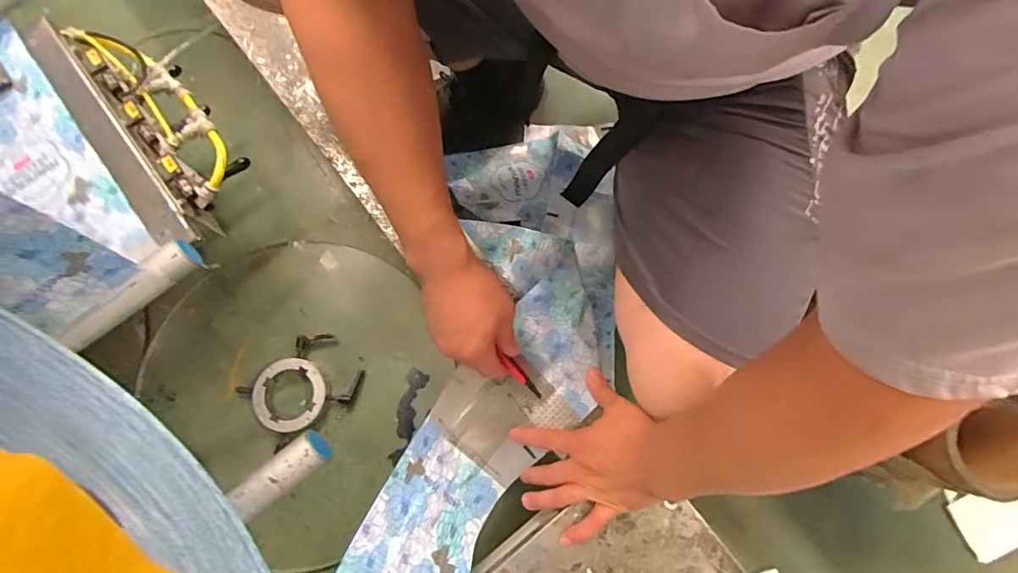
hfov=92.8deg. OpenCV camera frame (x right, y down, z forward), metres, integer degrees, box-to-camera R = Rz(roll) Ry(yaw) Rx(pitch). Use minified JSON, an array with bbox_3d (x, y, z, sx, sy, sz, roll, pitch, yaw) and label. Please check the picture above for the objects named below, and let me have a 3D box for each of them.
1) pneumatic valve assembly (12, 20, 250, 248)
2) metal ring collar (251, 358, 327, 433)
[{"bbox_3d":[-0.485,-0.225,0.652,0.121,0.089,0.402,-39,79,-7],"label":"pneumatic valve assembly"},{"bbox_3d":[-0.330,0.164,0.730,0.107,0.028,0.106,0,77,1],"label":"metal ring collar"}]

